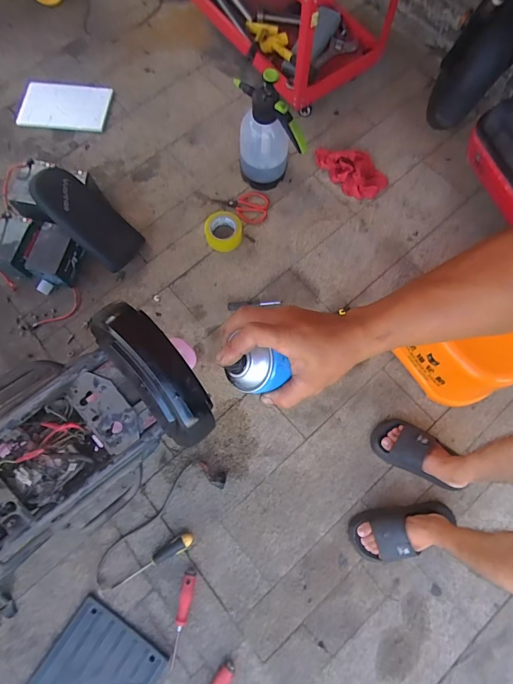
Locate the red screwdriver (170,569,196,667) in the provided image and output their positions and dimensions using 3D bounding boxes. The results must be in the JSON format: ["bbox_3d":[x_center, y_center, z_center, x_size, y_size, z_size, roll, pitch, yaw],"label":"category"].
[{"bbox_3d":[-0.176,0.652,0.929,0.031,0.032,0.200,10,74,2],"label":"red screwdriver"}]

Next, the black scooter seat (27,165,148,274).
[{"bbox_3d":[-0.477,-0.354,1.128,0.310,0.045,0.150,42,72,-26],"label":"black scooter seat"}]

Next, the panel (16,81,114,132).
[{"bbox_3d":[-0.633,-0.781,1.299,0.284,0.019,0.167,7,84,1],"label":"panel"}]

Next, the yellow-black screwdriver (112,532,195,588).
[{"bbox_3d":[-0.251,0.527,0.951,0.211,0.031,0.037,-27,76,-8],"label":"yellow-black screwdriver"}]

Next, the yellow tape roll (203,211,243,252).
[{"bbox_3d":[-0.100,-0.336,1.192,0.111,0.049,0.113,0,74,-1],"label":"yellow tape roll"}]

